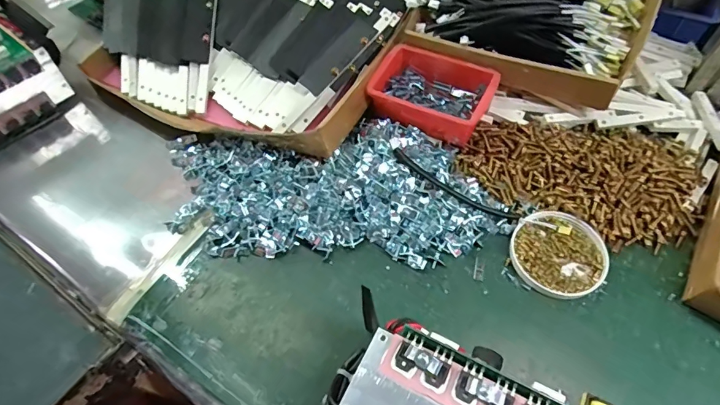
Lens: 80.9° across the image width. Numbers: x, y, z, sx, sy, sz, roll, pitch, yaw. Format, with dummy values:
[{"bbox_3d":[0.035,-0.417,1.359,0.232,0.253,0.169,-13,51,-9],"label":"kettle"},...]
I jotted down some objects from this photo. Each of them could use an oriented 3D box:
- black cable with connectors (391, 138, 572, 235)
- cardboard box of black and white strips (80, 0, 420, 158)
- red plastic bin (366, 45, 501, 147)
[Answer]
[{"bbox_3d":[0.129,-0.013,0.475,0.218,0.033,0.030,25,62,17],"label":"black cable with connectors"},{"bbox_3d":[-0.166,-0.278,0.641,0.465,0.090,0.385,22,61,15],"label":"cardboard box of black and white strips"},{"bbox_3d":[0.095,-0.144,0.547,0.148,0.051,0.105,22,61,15],"label":"red plastic bin"}]

